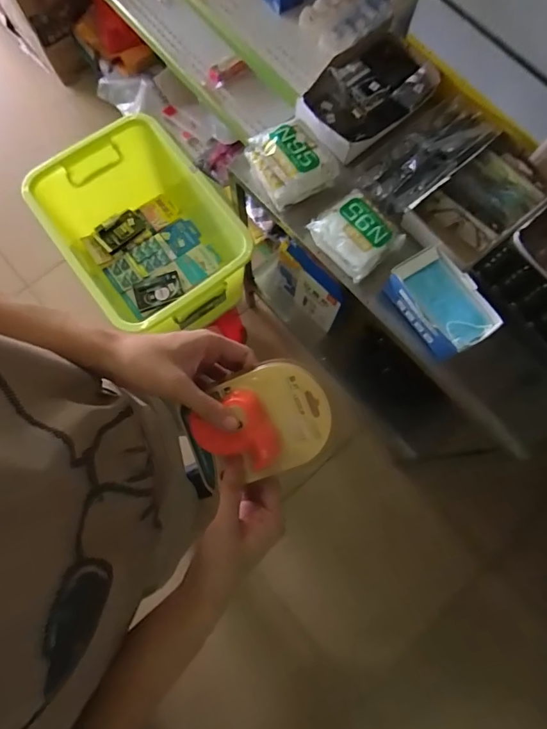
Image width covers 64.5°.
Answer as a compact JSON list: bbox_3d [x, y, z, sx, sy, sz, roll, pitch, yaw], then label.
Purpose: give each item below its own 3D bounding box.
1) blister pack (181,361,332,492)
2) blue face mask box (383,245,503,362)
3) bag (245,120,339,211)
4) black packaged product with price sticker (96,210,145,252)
[{"bbox_3d":[-0.022,0.060,0.424,0.146,0.034,0.103,-22,85,16],"label":"blister pack"},{"bbox_3d":[0.302,-0.106,0.802,0.120,0.089,0.186,-34,79,-9],"label":"blue face mask box"},{"bbox_3d":[0.035,-0.398,0.836,0.128,0.087,0.134,-25,78,-7],"label":"bag"},{"bbox_3d":[-0.460,-0.401,1.301,0.141,0.024,0.079,-39,107,-10],"label":"black packaged product with price sticker"}]

